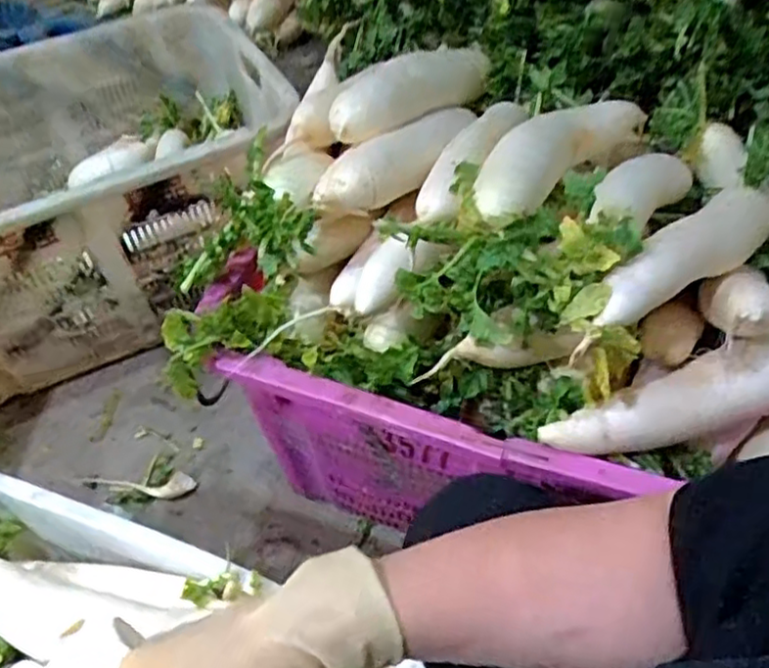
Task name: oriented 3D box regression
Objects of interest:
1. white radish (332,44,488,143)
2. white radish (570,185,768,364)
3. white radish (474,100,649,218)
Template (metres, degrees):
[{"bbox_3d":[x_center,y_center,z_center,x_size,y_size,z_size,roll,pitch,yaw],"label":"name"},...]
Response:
[{"bbox_3d":[0.041,-0.290,0.789,0.069,0.074,0.269,30,45,26],"label":"white radish"},{"bbox_3d":[0.286,-0.075,0.631,0.054,0.064,0.363,37,44,29],"label":"white radish"},{"bbox_3d":[0.178,-0.183,0.698,0.067,0.068,0.320,28,41,24],"label":"white radish"}]

